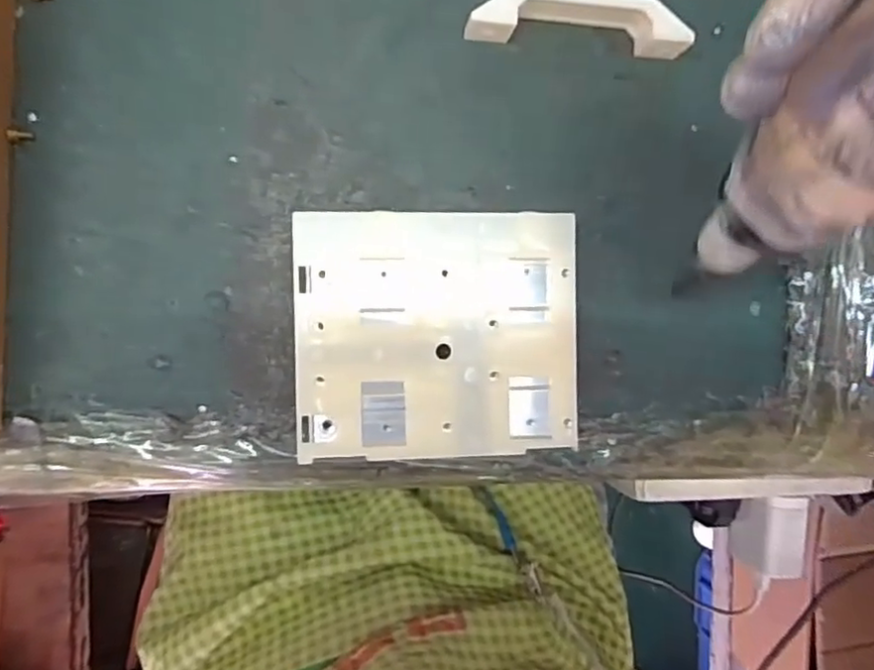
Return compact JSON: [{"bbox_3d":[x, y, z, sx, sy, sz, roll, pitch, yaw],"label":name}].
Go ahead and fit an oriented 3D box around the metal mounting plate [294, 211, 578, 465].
[{"bbox_3d":[0.000,0.000,0.306,0.125,0.030,0.110,-1,92,-8],"label":"metal mounting plate"}]

